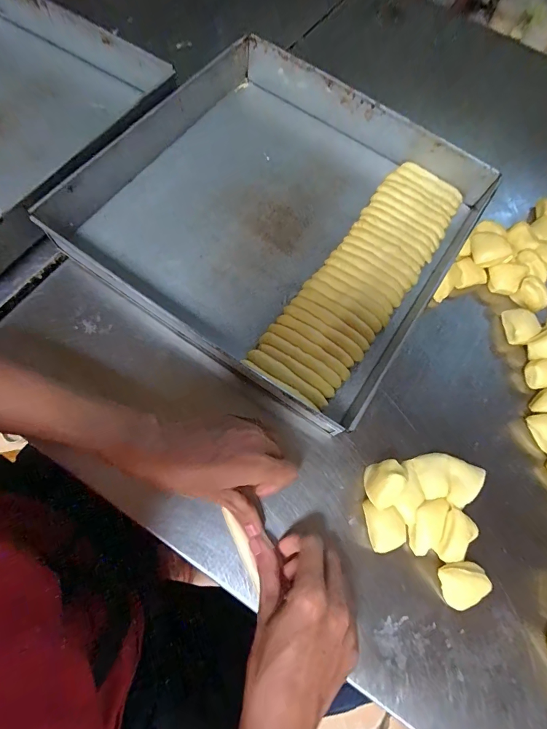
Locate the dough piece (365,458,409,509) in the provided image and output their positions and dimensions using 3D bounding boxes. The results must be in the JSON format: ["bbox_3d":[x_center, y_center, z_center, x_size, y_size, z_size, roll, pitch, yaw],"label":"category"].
[{"bbox_3d":[0.110,0.120,0.361,0.038,0.039,0.043,-18,73,-13],"label":"dough piece"}]

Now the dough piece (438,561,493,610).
[{"bbox_3d":[0.183,0.212,0.345,0.044,0.024,0.040,1,70,-3],"label":"dough piece"}]

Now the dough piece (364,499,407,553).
[{"bbox_3d":[0.110,0.159,0.353,0.035,0.024,0.046,-8,71,-7],"label":"dough piece"}]

